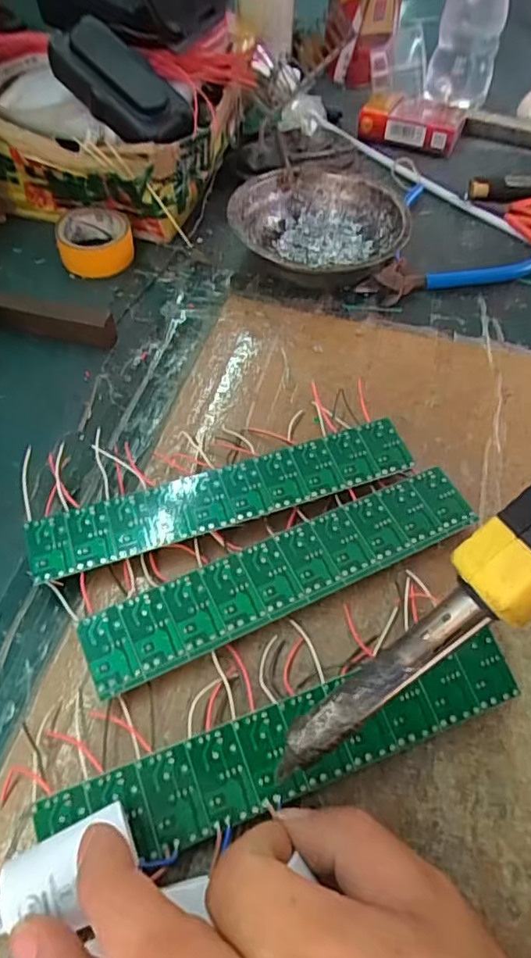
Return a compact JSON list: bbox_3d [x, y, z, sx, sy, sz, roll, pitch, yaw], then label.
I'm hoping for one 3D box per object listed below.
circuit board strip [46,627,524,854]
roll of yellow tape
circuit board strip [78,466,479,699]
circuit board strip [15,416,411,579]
[{"bbox_3d":[0.013,0.109,0.245,0.198,0.004,0.036,-17,68,-13],"label":"circuit board strip"},{"bbox_3d":[-0.126,-0.177,0.439,0.049,0.026,0.053,1,55,-1],"label":"roll of yellow tape"},{"bbox_3d":[0.012,0.046,0.296,0.199,0.016,0.040,-21,59,-16],"label":"circuit board strip"},{"bbox_3d":[-0.020,0.012,0.318,0.200,0.020,0.035,-16,57,-12],"label":"circuit board strip"}]

